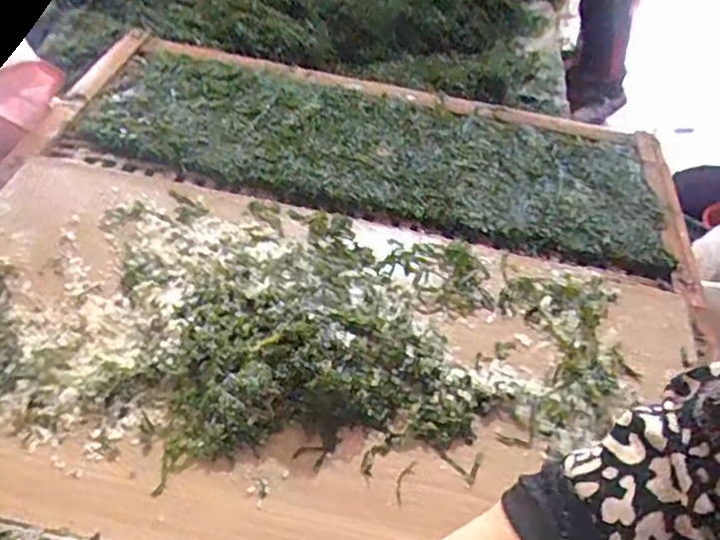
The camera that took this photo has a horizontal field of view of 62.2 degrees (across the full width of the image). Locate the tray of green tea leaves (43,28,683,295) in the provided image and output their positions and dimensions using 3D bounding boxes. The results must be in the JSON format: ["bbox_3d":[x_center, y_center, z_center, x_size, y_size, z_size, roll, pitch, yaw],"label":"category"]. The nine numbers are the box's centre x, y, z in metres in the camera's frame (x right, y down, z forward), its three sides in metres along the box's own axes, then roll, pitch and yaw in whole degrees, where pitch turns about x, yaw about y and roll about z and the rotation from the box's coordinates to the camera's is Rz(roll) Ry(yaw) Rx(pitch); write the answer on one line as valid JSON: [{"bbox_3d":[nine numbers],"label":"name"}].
[{"bbox_3d":[0.008,-0.170,0.773,0.767,0.021,0.292,14,47,4],"label":"tray of green tea leaves"}]

